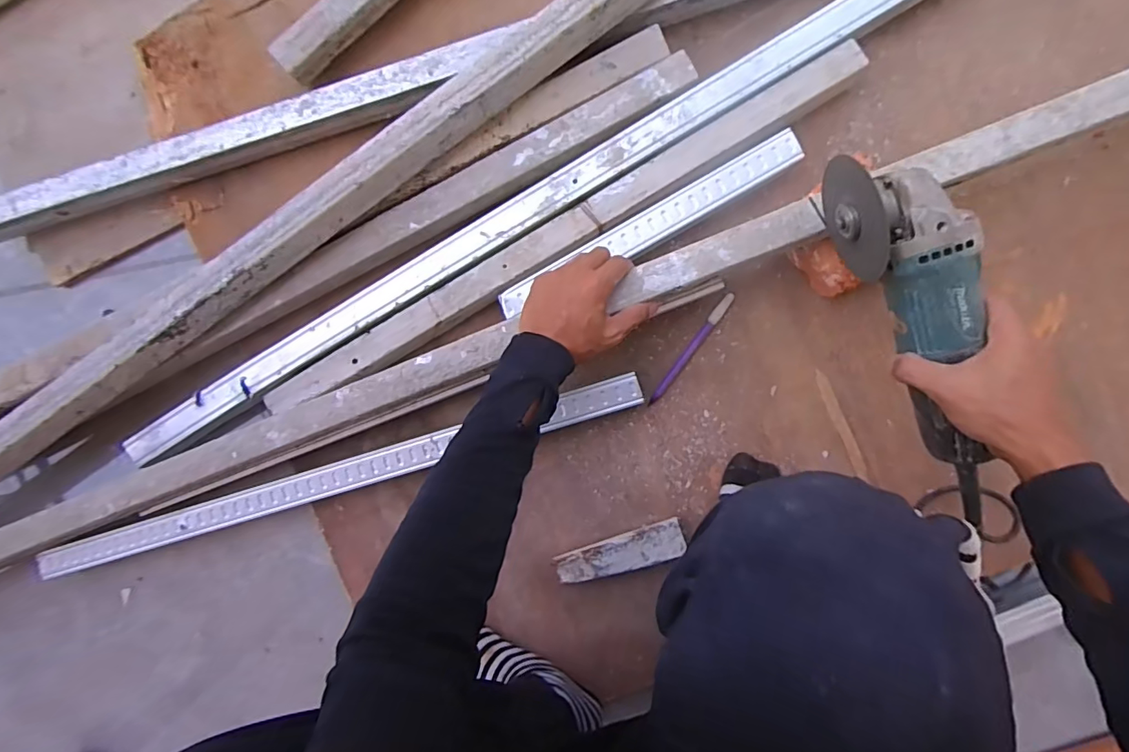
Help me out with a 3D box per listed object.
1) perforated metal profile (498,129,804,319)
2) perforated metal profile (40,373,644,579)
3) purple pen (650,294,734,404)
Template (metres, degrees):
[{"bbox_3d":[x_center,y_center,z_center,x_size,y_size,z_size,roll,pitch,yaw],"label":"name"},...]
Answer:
[{"bbox_3d":[0.089,-0.153,0.526,0.330,0.014,0.040,-30,91,5],"label":"perforated metal profile"},{"bbox_3d":[-0.277,0.121,0.570,0.740,0.041,0.038,-17,92,5],"label":"perforated metal profile"},{"bbox_3d":[0.141,-0.029,0.563,0.012,0.009,0.148,36,95,1],"label":"purple pen"}]

